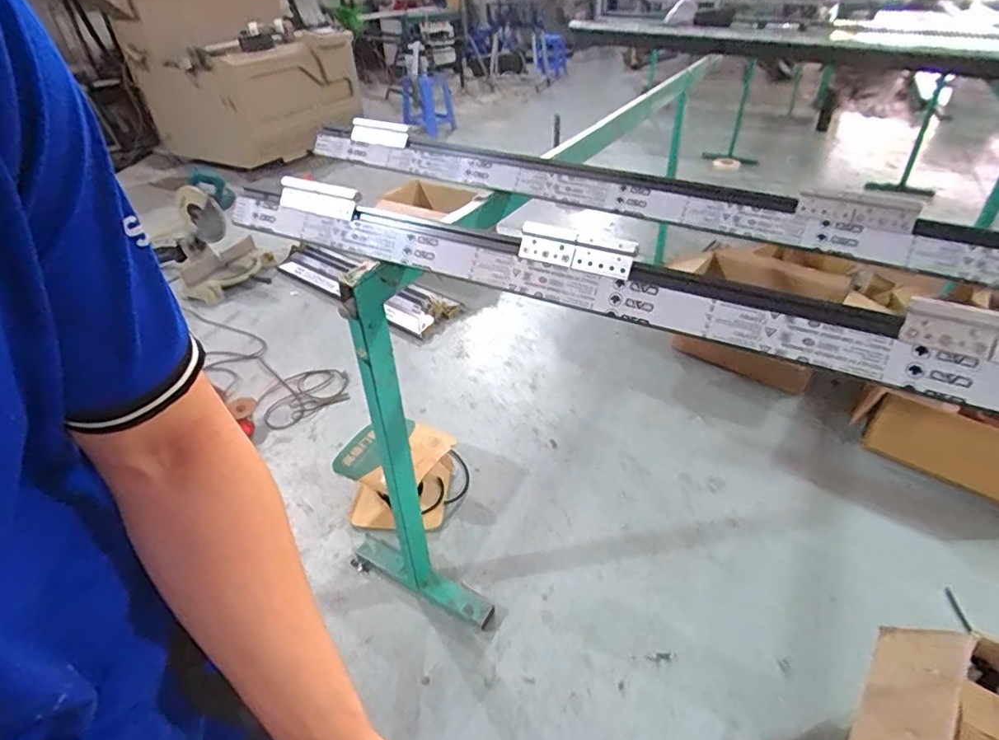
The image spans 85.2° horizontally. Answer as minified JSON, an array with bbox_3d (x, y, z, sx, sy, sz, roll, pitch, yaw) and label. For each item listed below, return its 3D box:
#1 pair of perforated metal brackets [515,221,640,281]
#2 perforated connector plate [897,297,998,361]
[{"bbox_3d":[0.103,-0.159,0.726,0.158,0.046,0.019,18,19,24],"label":"pair of perforated metal brackets"},{"bbox_3d":[0.498,-0.034,0.545,0.155,0.048,0.014,18,8,23],"label":"perforated connector plate"}]

